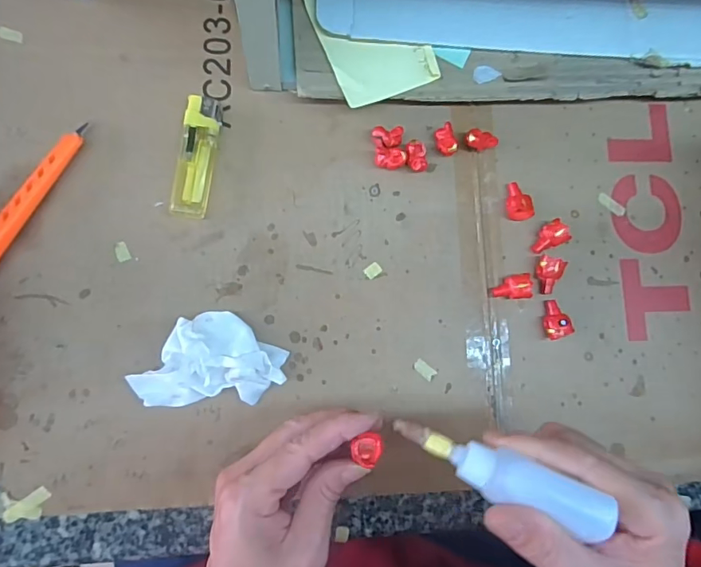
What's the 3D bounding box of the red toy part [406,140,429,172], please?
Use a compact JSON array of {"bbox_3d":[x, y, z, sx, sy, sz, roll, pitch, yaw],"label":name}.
[{"bbox_3d":[0.045,-0.086,0.332,0.014,0.010,0.021,-4,84,-7],"label":"red toy part"}]

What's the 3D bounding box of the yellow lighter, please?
[{"bbox_3d":[-0.101,-0.083,0.318,0.022,0.010,0.079,8,82,-5],"label":"yellow lighter"}]

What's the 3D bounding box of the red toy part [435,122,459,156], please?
[{"bbox_3d":[0.066,-0.098,0.335,0.013,0.012,0.022,-7,84,-7],"label":"red toy part"}]

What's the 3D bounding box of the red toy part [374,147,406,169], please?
[{"bbox_3d":[0.027,-0.084,0.330,0.020,0.011,0.012,2,83,-6],"label":"red toy part"}]

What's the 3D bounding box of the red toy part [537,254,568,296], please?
[{"bbox_3d":[0.135,-0.005,0.329,0.016,0.014,0.024,9,82,-5],"label":"red toy part"}]

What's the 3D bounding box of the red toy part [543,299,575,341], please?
[{"bbox_3d":[0.138,0.024,0.325,0.015,0.015,0.026,1,83,-6],"label":"red toy part"}]

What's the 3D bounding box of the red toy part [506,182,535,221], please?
[{"bbox_3d":[0.114,-0.056,0.334,0.016,0.013,0.027,-24,86,-8],"label":"red toy part"}]

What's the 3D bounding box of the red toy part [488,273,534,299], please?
[{"bbox_3d":[0.107,0.002,0.323,0.024,0.015,0.017,1,83,-6],"label":"red toy part"}]

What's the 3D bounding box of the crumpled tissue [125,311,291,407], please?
[{"bbox_3d":[-0.084,0.046,0.295,0.084,0.028,0.054,1,83,-6],"label":"crumpled tissue"}]

